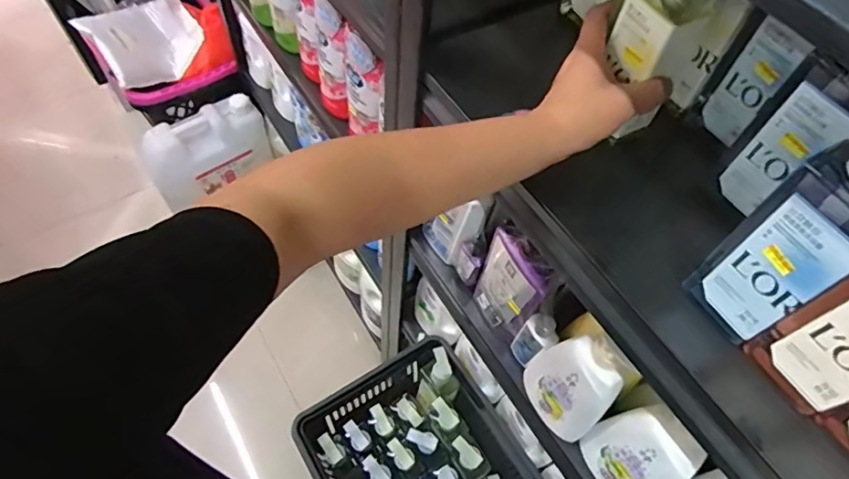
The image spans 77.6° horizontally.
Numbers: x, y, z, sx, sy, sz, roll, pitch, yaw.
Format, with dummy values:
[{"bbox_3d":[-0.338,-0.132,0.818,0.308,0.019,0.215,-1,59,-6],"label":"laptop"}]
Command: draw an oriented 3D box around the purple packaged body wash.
[{"bbox_3d":[0.116,0.061,0.724,0.035,0.185,0.101,-26,64,-19],"label":"purple packaged body wash"}]

